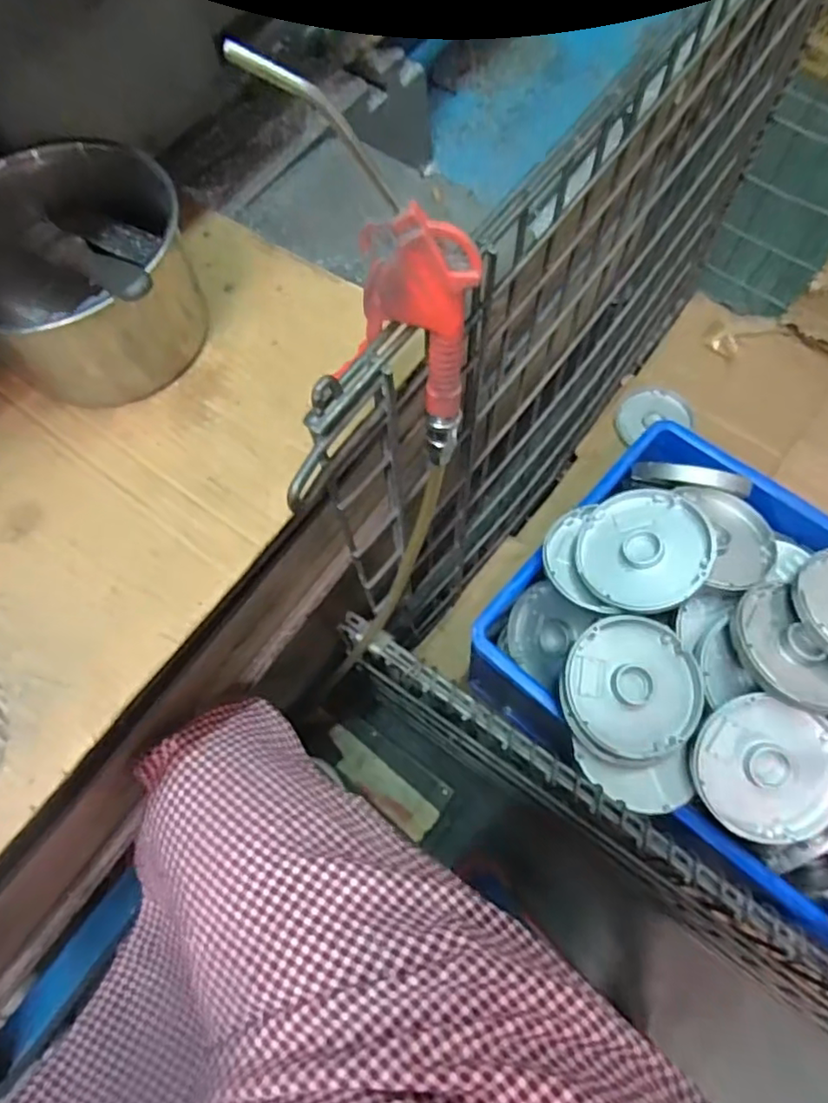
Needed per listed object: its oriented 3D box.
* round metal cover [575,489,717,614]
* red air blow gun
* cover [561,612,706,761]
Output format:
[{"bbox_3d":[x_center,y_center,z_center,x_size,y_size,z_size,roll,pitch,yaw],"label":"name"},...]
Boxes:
[{"bbox_3d":[0.250,-0.004,0.678,0.136,0.009,0.141,-13,58,22],"label":"round metal cover"},{"bbox_3d":[-0.018,-0.128,0.321,0.099,0.206,0.031,7,68,5],"label":"red air blow gun"},{"bbox_3d":[0.226,0.139,0.642,0.136,0.021,0.137,-1,69,2],"label":"cover"}]

